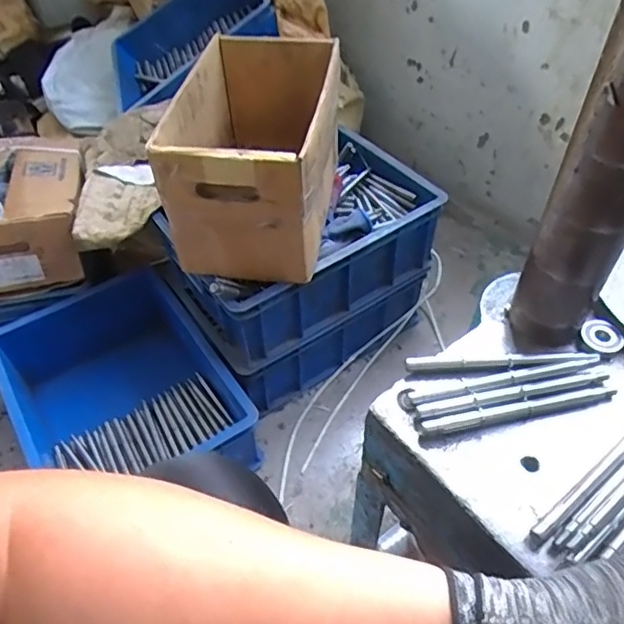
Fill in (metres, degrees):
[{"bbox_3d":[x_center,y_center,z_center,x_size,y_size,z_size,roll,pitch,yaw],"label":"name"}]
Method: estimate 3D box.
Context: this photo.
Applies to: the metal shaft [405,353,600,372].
[{"bbox_3d":[0.159,0.040,0.473,0.159,0.008,0.012,-2,49,-1],"label":"metal shaft"}]

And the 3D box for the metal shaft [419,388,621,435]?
[{"bbox_3d":[0.167,0.078,0.446,0.161,0.009,0.011,-9,49,-7],"label":"metal shaft"}]

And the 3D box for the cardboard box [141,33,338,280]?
[{"bbox_3d":[-0.069,-0.232,0.805,0.190,0.198,0.323,6,49,6],"label":"cardboard box"}]

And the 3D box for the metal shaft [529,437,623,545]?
[{"bbox_3d":[0.217,0.114,0.414,0.164,0.006,0.011,-31,55,-23],"label":"metal shaft"}]

